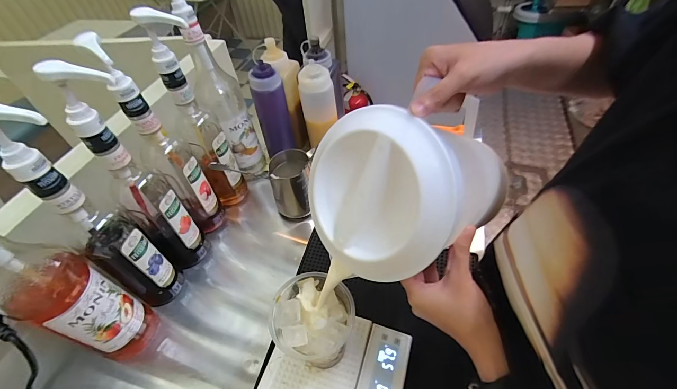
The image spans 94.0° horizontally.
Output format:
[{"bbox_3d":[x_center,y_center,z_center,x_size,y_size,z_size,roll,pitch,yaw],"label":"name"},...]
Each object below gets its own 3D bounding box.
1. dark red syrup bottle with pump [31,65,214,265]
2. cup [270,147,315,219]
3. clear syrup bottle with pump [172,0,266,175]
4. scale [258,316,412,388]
[{"bbox_3d":[-0.289,-0.010,0.468,0.068,0.371,0.086,29,58,27],"label":"dark red syrup bottle with pump"},{"bbox_3d":[-0.085,-0.023,0.620,0.081,0.110,0.089,-6,49,1],"label":"cup"},{"bbox_3d":[-0.218,-0.193,0.592,0.075,0.379,0.085,-18,50,-10],"label":"clear syrup bottle with pump"},{"bbox_3d":[0.000,0.239,0.442,0.181,0.042,0.129,11,51,15],"label":"scale"}]

